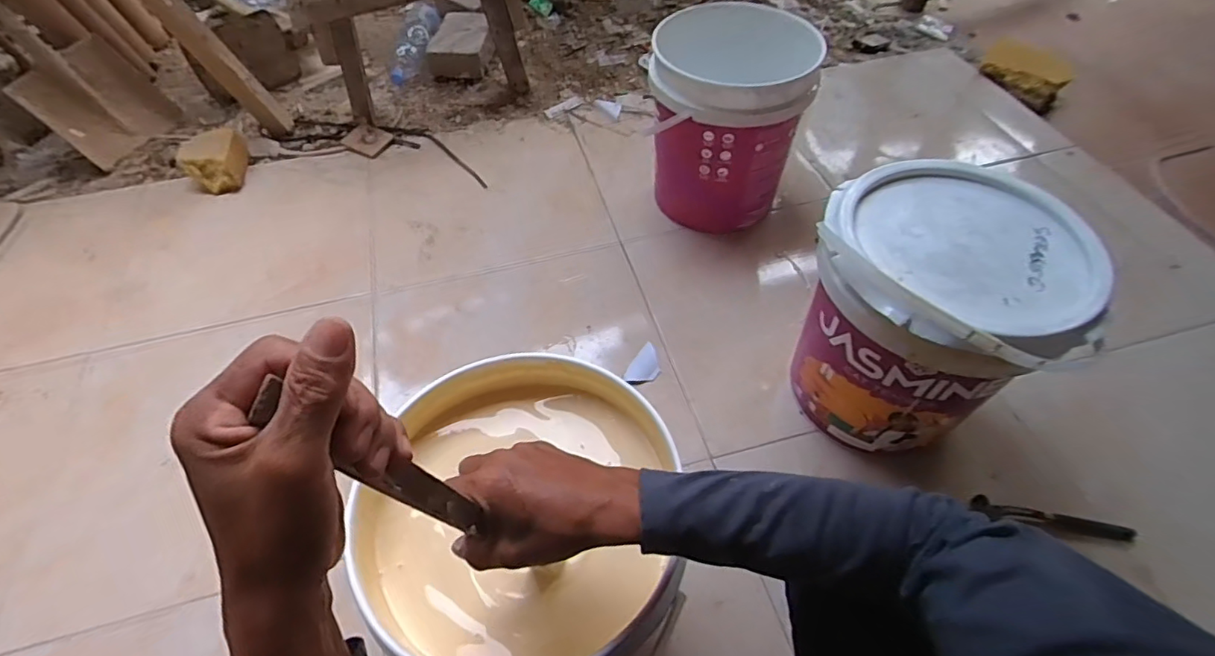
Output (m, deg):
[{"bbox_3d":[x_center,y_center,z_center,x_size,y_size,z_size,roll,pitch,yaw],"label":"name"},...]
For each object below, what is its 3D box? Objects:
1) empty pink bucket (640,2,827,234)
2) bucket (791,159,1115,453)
[{"bbox_3d":[0.230,-0.418,1.117,0.286,0.325,0.318,11,55,8],"label":"empty pink bucket"},{"bbox_3d":[0.427,-0.010,0.781,0.298,0.336,0.291,0,54,0],"label":"bucket"}]

